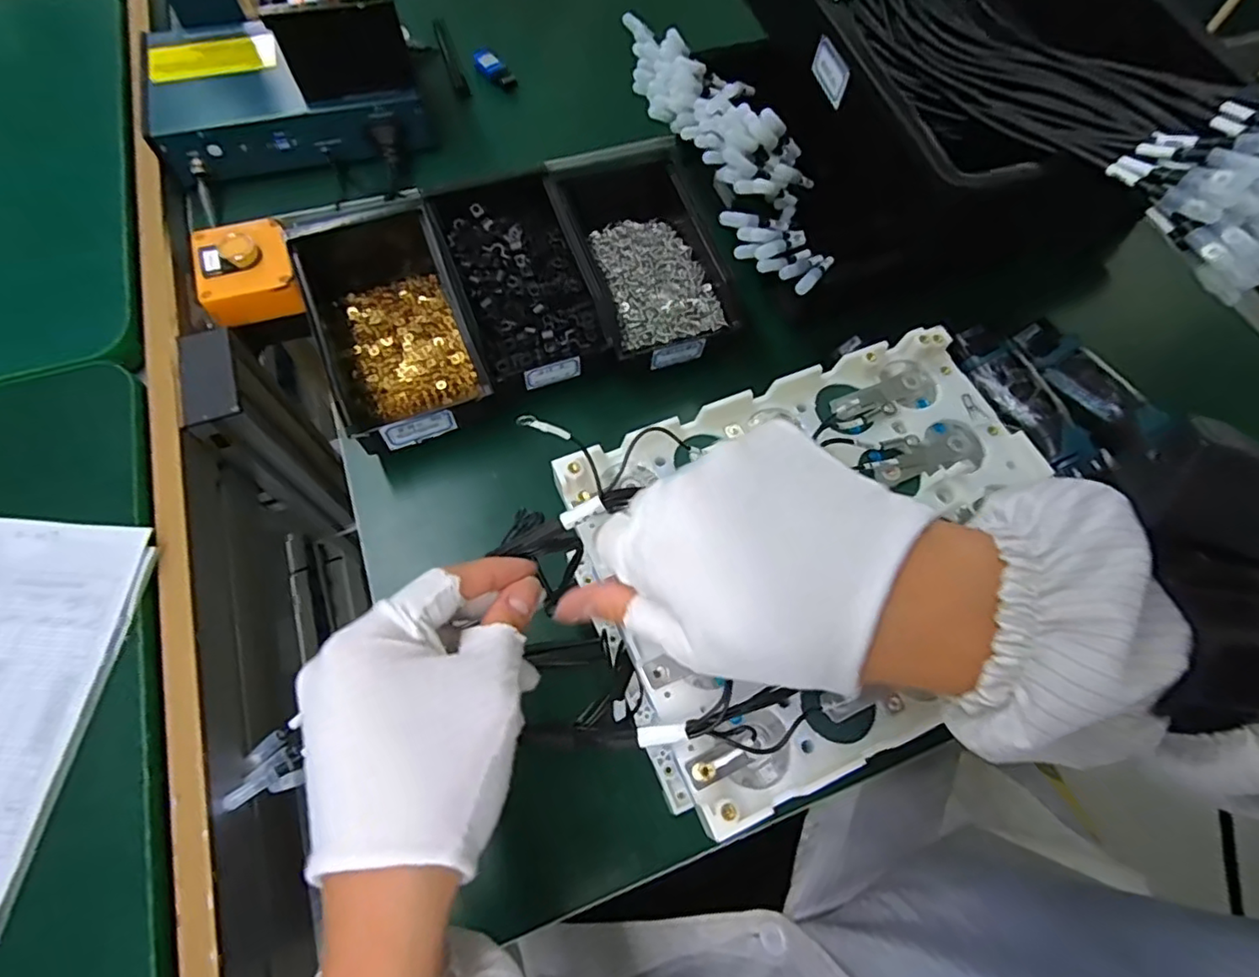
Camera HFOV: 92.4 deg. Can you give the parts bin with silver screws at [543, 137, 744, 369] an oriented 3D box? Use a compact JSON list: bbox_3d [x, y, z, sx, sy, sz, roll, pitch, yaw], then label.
[{"bbox_3d":[0.008,-0.201,0.499,0.111,0.058,0.213,-16,67,-10],"label":"parts bin with silver screws"}]

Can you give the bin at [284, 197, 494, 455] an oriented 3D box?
[{"bbox_3d":[-0.185,-0.136,0.467,0.105,0.068,0.213,-22,69,-12],"label":"bin"}]

